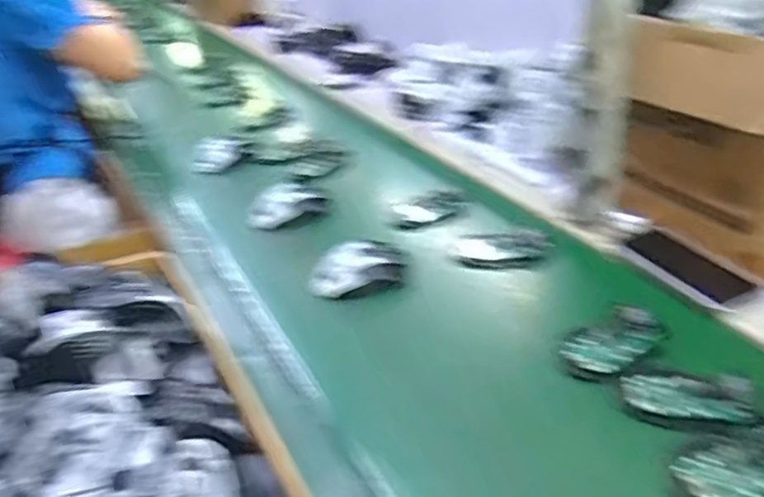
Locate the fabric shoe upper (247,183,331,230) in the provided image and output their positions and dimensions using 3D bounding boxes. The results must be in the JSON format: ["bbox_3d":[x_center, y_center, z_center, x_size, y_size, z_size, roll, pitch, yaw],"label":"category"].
[{"bbox_3d":[-0.130,-0.059,0.926,0.110,0.042,0.056,1,32,9],"label":"fabric shoe upper"}]

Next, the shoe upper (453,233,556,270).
[{"bbox_3d":[0.151,0.003,0.819,0.115,0.015,0.057,2,32,10],"label":"shoe upper"}]

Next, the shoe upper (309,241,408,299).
[{"bbox_3d":[-0.026,0.021,0.782,0.120,0.040,0.071,-11,32,-10],"label":"shoe upper"}]

